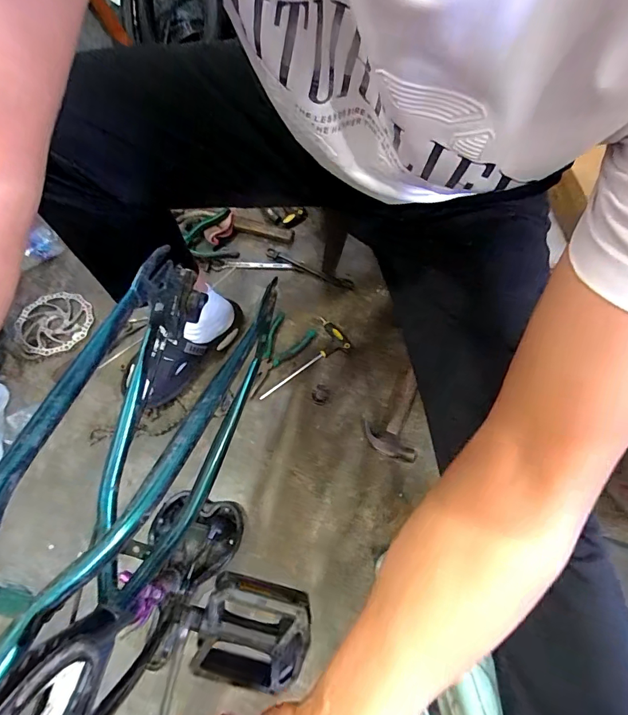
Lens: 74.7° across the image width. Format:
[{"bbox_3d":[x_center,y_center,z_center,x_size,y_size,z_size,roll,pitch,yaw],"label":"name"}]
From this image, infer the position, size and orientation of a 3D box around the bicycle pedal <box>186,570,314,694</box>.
[{"bbox_3d":[-0.053,0.224,0.343,0.095,0.028,0.093,12,102,0],"label":"bicycle pedal"}]

